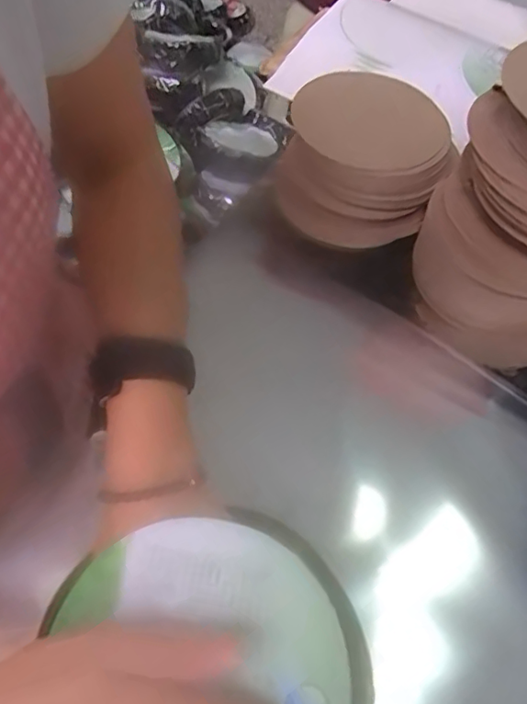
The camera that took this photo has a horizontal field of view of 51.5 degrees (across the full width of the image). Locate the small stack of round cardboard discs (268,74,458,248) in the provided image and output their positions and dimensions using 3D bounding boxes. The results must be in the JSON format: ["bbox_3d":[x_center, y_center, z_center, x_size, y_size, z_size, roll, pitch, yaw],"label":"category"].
[{"bbox_3d":[0.095,-0.176,0.517,0.148,0.108,0.149,25,61,13],"label":"small stack of round cardboard discs"}]

